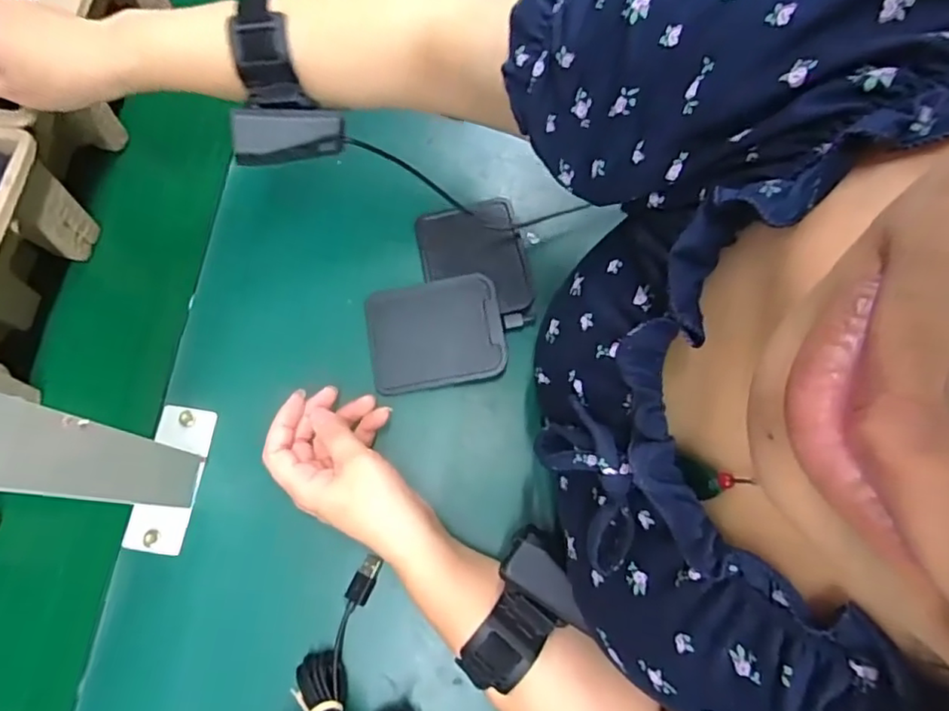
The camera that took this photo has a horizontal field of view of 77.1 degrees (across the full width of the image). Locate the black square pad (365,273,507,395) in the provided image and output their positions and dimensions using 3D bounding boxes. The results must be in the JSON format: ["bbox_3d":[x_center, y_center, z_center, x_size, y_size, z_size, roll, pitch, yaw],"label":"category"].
[{"bbox_3d":[-0.030,-0.017,0.449,0.099,0.009,0.080,-9,77,-1],"label":"black square pad"}]

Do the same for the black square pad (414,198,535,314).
[{"bbox_3d":[-0.001,-0.075,0.465,0.077,0.014,0.095,-11,77,-1],"label":"black square pad"}]

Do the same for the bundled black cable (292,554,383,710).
[{"bbox_3d":[-0.089,0.196,0.370,0.045,0.032,0.139,-1,43,1],"label":"bundled black cable"}]

